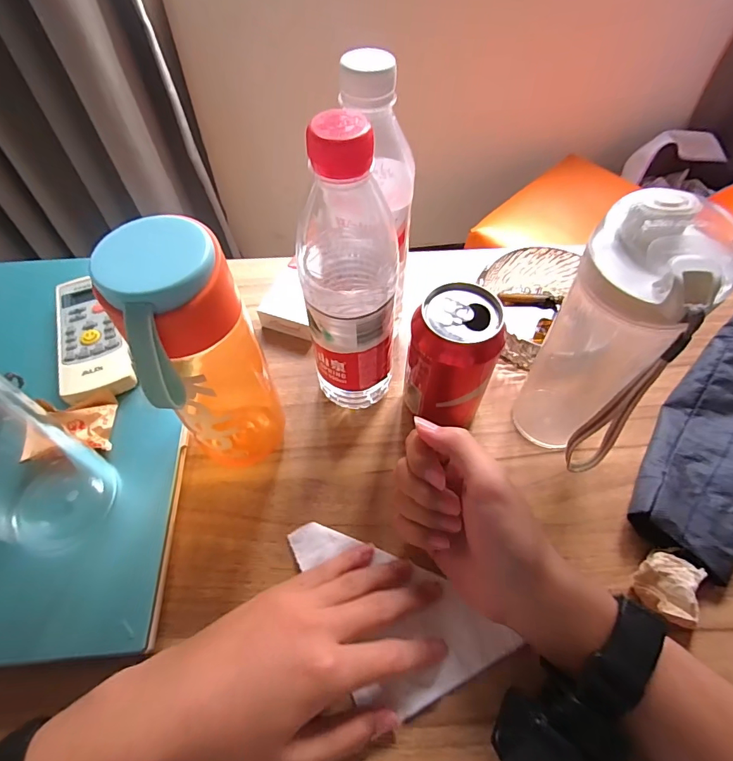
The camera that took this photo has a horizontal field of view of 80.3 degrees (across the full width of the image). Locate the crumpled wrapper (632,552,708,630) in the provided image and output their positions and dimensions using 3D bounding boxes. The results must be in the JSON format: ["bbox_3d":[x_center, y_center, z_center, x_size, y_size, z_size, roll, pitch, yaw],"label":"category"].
[{"bbox_3d":[0.199,0.137,0.289,0.036,0.022,0.039,21,60,14],"label":"crumpled wrapper"}]

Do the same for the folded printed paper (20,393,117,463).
[{"bbox_3d":[-0.227,0.035,0.334,0.059,0.019,0.047,-10,57,-5],"label":"folded printed paper"}]

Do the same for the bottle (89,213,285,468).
[{"bbox_3d":[-0.099,0.000,0.279,0.067,0.196,0.073,-24,60,-14],"label":"bottle"}]

